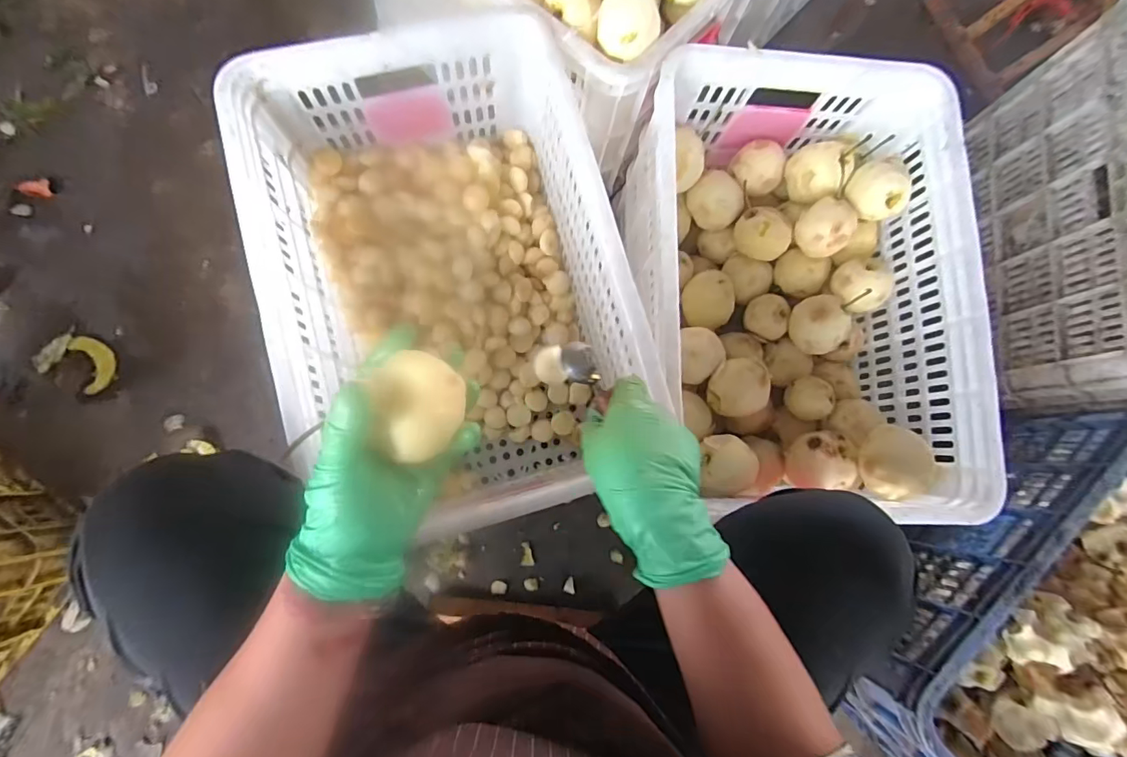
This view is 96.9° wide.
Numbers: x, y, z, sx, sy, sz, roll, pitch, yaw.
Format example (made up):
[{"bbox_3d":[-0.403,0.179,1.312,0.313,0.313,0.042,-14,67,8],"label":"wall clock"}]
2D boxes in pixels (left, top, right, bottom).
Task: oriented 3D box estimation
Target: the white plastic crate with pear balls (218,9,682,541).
[{"bbox_3d":[-0.130,-0.108,0.638,0.358,0.288,0.509,-19,84,-7],"label":"white plastic crate with pear balls"}]

